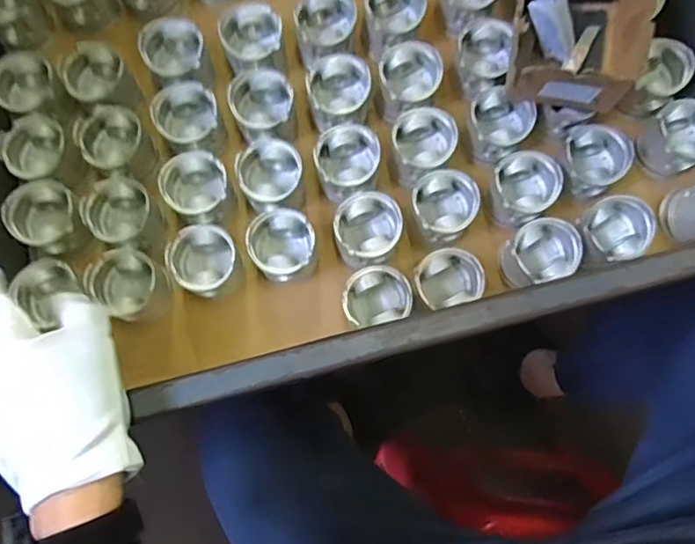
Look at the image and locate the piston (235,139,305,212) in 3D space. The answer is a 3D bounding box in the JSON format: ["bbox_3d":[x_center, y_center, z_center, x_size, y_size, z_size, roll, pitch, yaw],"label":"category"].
[{"bbox_3d":[-0.111,-0.138,0.821,0.089,0.083,0.094,0,79,-1],"label":"piston"}]

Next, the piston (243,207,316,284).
[{"bbox_3d":[-0.092,-0.035,0.800,0.092,0.078,0.096,0,79,-1],"label":"piston"}]

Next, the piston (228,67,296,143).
[{"bbox_3d":[-0.128,-0.250,0.844,0.089,0.086,0.094,0,79,-1],"label":"piston"}]

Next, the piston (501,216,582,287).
[{"bbox_3d":[0.273,-0.027,0.798,0.094,0.075,0.090,-23,81,-5],"label":"piston"}]

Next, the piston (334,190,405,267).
[{"bbox_3d":[0.027,-0.057,0.802,0.089,0.087,0.095,0,79,-1],"label":"piston"}]

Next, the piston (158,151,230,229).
[{"bbox_3d":[-0.216,-0.117,0.816,0.093,0.074,0.100,0,79,-1],"label":"piston"}]

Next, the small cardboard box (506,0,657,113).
[{"bbox_3d":[0.316,-0.320,0.776,0.181,0.108,0.189,13,79,1],"label":"small cardboard box"}]

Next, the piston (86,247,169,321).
[{"bbox_3d":[-0.304,0.018,0.777,0.093,0.057,0.087,0,79,-1],"label":"piston"}]

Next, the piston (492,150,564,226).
[{"bbox_3d":[0.254,-0.122,0.814,0.096,0.066,0.090,0,79,-1],"label":"piston"}]

